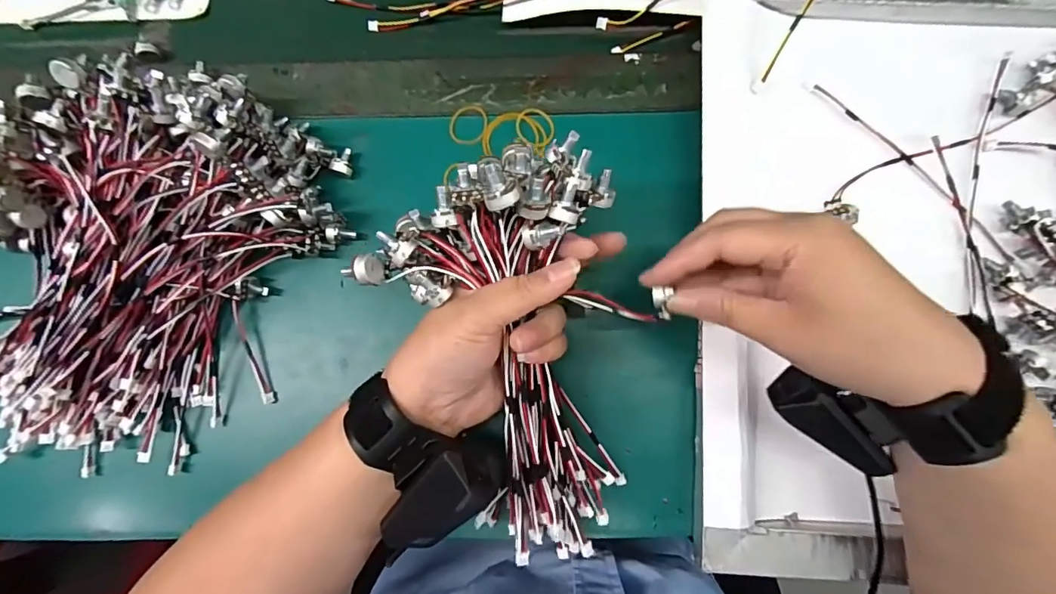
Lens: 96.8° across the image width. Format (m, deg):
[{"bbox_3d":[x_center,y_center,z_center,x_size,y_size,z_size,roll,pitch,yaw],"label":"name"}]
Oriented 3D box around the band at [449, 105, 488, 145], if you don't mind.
[{"bbox_3d":[-0.045,-0.132,0.358,0.028,0.004,0.031,5,82,2],"label":"band"}]

